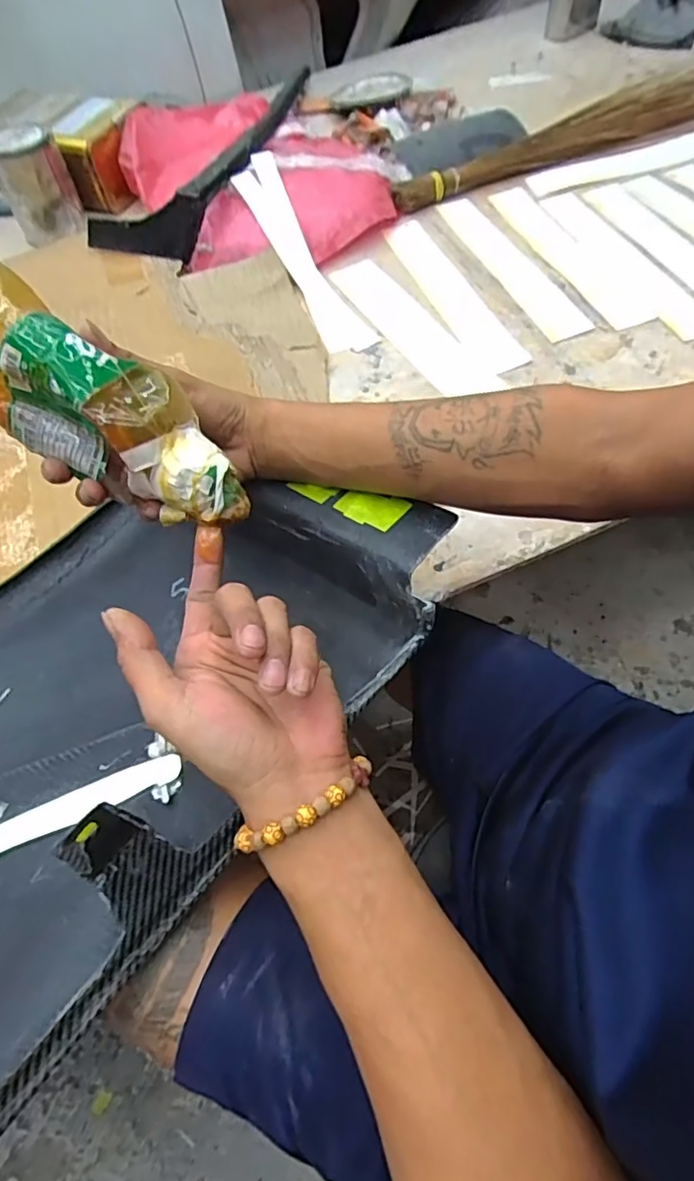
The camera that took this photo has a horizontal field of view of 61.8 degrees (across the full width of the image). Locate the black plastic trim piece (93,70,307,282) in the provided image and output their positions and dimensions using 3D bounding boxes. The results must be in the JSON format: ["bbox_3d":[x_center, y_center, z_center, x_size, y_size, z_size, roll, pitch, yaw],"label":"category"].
[{"bbox_3d":[-0.154,-0.766,0.967,0.175,0.054,0.696,23,63,15],"label":"black plastic trim piece"}]

